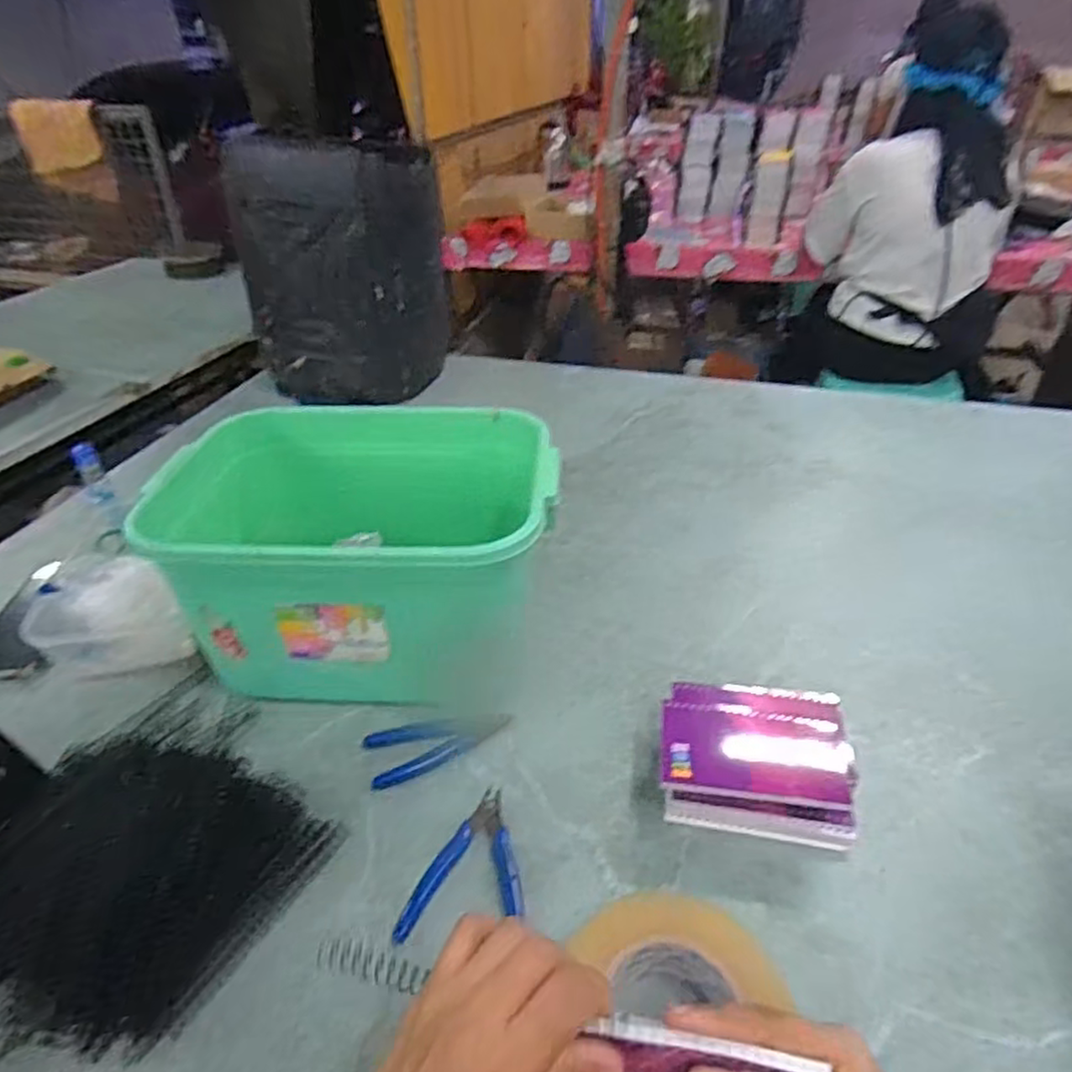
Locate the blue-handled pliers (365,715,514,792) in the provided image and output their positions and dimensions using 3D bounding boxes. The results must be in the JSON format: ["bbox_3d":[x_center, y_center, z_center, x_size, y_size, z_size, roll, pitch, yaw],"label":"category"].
[{"bbox_3d":[-0.084,0.171,0.579,0.123,0.009,0.055,-19,39,-22],"label":"blue-handled pliers"}]

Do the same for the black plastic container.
[{"bbox_3d":[-0.297,-0.415,1.082,0.255,0.366,0.232,25,44,31],"label":"black plastic container"}]

